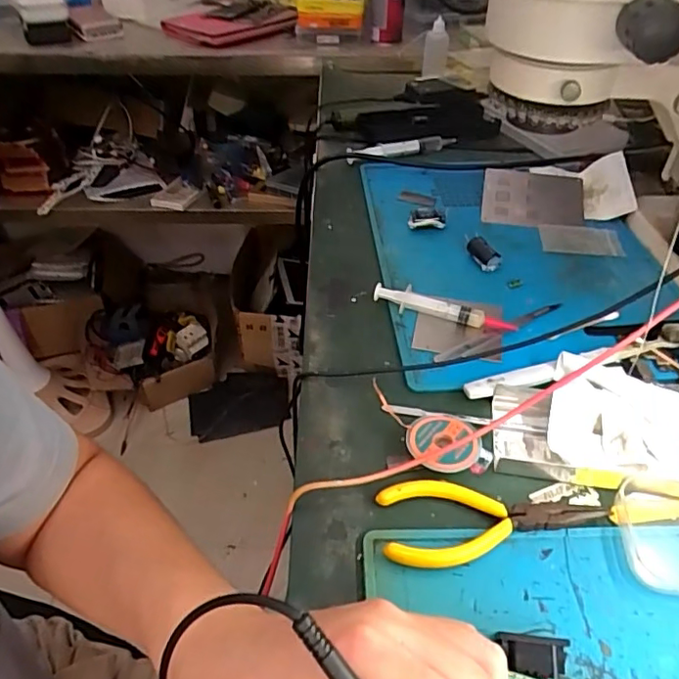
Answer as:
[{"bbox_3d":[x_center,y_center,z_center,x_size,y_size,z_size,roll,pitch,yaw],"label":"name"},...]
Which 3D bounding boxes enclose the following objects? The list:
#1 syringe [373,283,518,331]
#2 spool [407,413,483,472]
[{"bbox_3d":[0.082,-0.023,0.453,0.113,0.019,0.013,14,44,16],"label":"syringe"},{"bbox_3d":[0.065,0.064,0.354,0.044,0.017,0.043,0,42,0],"label":"spool"}]

